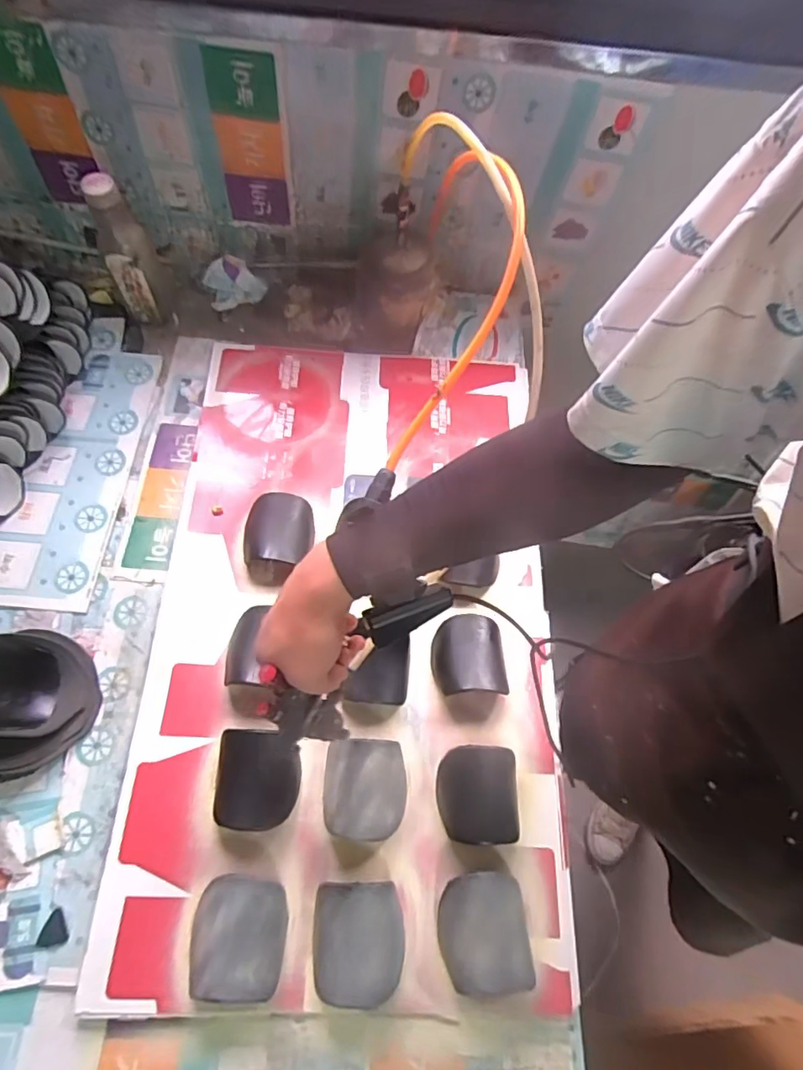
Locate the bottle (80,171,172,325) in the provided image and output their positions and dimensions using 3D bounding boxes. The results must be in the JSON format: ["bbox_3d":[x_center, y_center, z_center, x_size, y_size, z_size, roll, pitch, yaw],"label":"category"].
[{"bbox_3d":[-0.379,-0.394,0.761,0.071,0.201,0.066,-23,69,-13],"label":"bottle"}]

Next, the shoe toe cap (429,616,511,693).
[{"bbox_3d":[0.076,0.140,0.628,0.083,0.046,0.087,-4,66,-5],"label":"shoe toe cap"}]

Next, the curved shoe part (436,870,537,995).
[{"bbox_3d":[0.079,0.374,0.522,0.084,0.049,0.091,-3,66,-4],"label":"curved shoe part"}]

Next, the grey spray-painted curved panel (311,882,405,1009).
[{"bbox_3d":[-0.040,0.380,0.513,0.087,0.053,0.093,2,65,-2],"label":"grey spray-painted curved panel"}]

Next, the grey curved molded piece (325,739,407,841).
[{"bbox_3d":[-0.034,0.260,0.563,0.082,0.035,0.091,4,65,-1],"label":"grey curved molded piece"}]

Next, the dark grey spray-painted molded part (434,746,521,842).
[{"bbox_3d":[0.079,0.268,0.571,0.085,0.044,0.092,2,65,-2],"label":"dark grey spray-painted molded part"}]

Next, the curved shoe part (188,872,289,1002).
[{"bbox_3d":[-0.151,0.373,0.512,0.089,0.051,0.094,6,65,0],"label":"curved shoe part"}]

